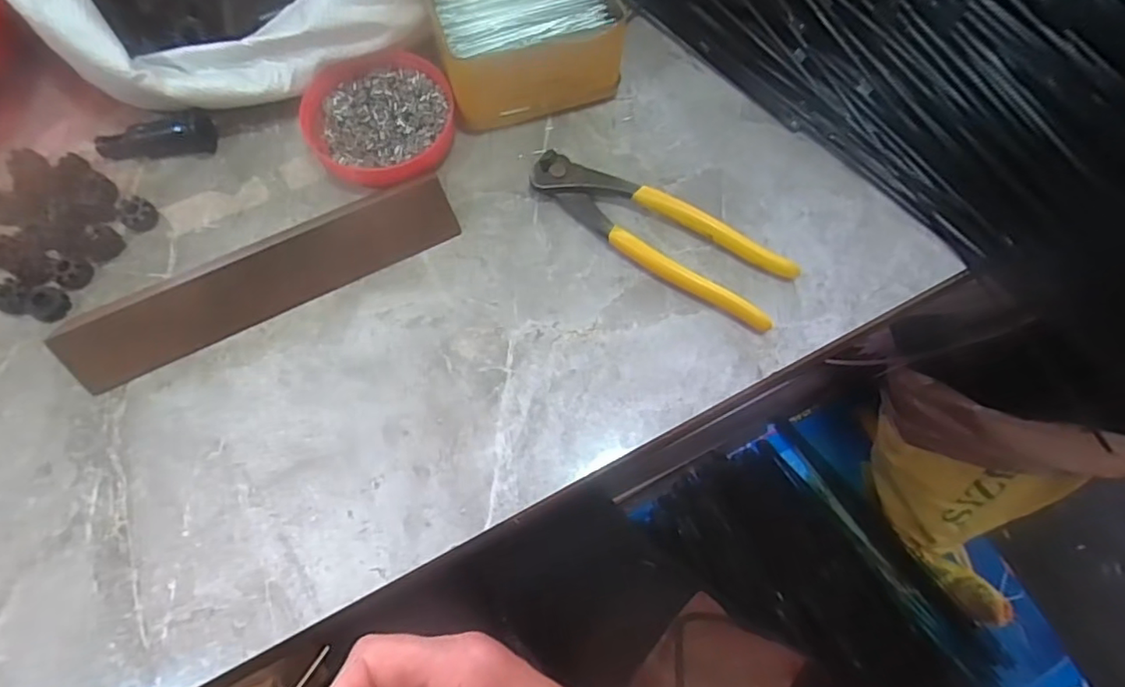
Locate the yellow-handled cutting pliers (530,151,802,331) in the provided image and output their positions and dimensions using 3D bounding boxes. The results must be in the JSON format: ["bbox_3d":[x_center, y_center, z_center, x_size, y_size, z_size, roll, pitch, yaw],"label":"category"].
[{"bbox_3d":[0.055,-0.065,0.356,0.165,0.017,0.043,29,71,8],"label":"yellow-handled cutting pliers"}]

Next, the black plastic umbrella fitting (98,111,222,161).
[{"bbox_3d":[-0.254,-0.127,0.372,0.069,0.020,0.020,-15,71,-8],"label":"black plastic umbrella fitting"}]

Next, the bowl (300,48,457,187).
[{"bbox_3d":[-0.114,-0.142,0.375,0.088,0.025,0.092,1,70,-2],"label":"bowl"}]

